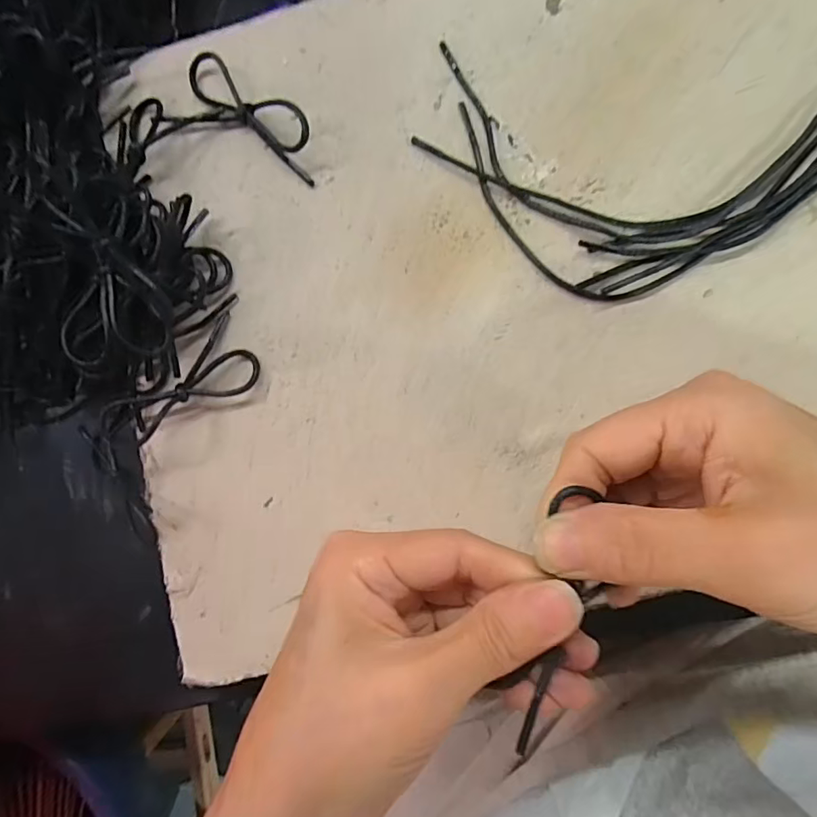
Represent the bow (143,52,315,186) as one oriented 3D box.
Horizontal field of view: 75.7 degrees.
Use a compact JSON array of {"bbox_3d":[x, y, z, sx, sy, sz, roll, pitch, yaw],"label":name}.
[{"bbox_3d":[-0.077,-0.136,0.237,0.078,0.019,0.046,15,89,4],"label":"bow"}]

